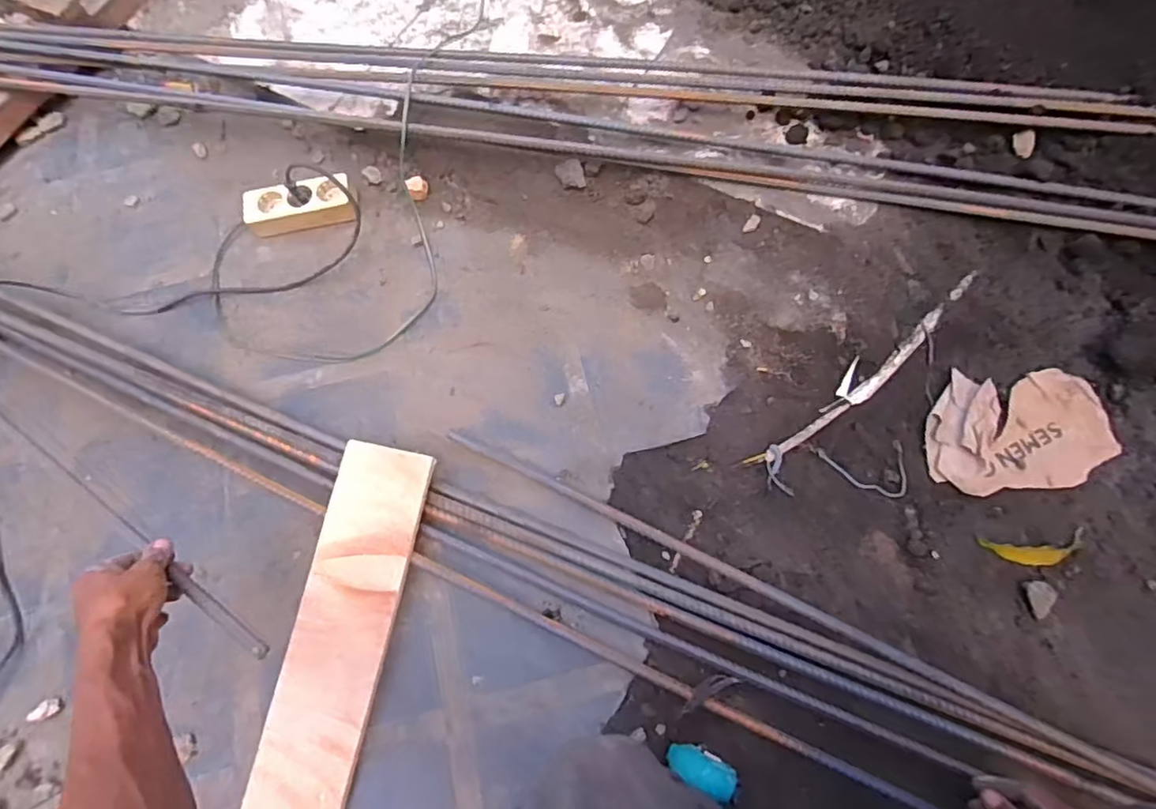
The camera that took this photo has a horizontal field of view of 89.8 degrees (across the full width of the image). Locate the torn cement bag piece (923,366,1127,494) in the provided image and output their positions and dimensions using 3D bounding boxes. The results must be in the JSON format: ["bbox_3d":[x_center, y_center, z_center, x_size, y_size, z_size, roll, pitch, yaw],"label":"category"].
[{"bbox_3d":[0.541,0.033,0.713,0.222,0.021,0.144,0,72,2],"label":"torn cement bag piece"}]

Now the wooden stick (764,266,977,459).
[{"bbox_3d":[0.377,-0.049,0.733,0.361,0.031,0.037,-39,71,-10],"label":"wooden stick"}]

